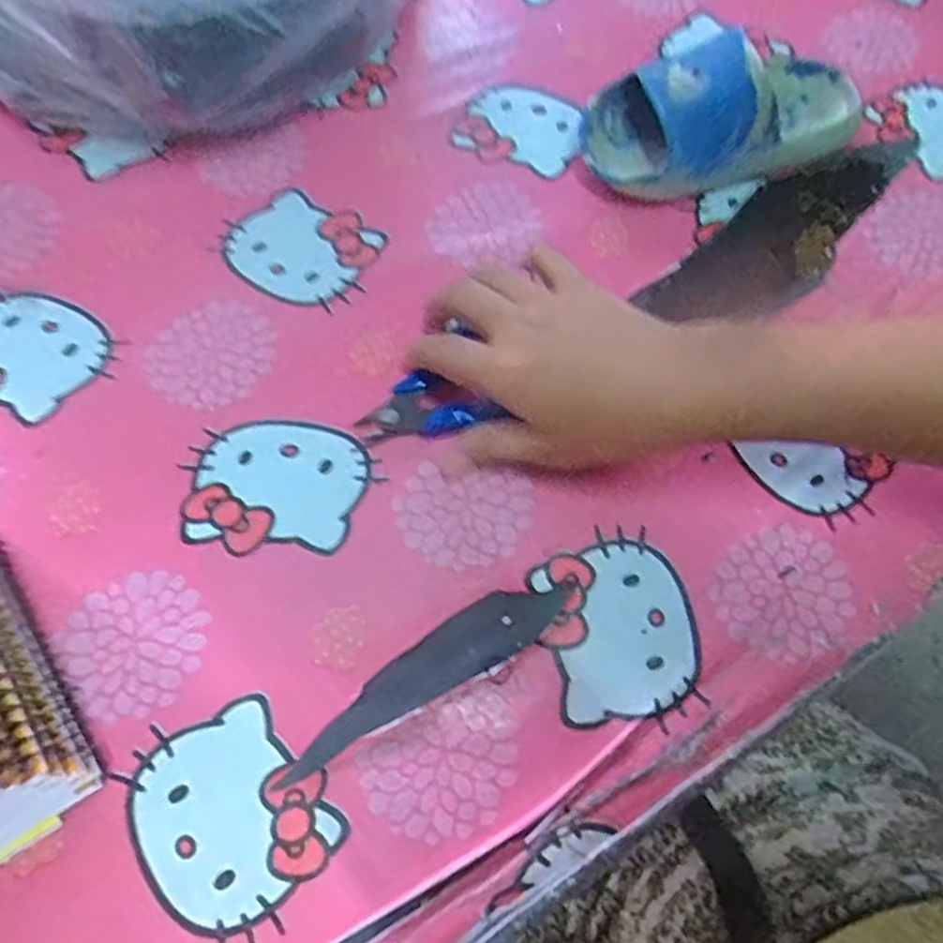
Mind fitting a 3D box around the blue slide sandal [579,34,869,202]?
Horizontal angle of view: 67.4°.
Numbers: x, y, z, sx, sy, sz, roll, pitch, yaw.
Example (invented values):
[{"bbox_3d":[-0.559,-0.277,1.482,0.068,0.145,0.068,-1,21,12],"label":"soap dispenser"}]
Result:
[{"bbox_3d":[0.156,-0.215,0.414,0.174,0.061,0.080,-18,68,-9],"label":"blue slide sandal"}]

